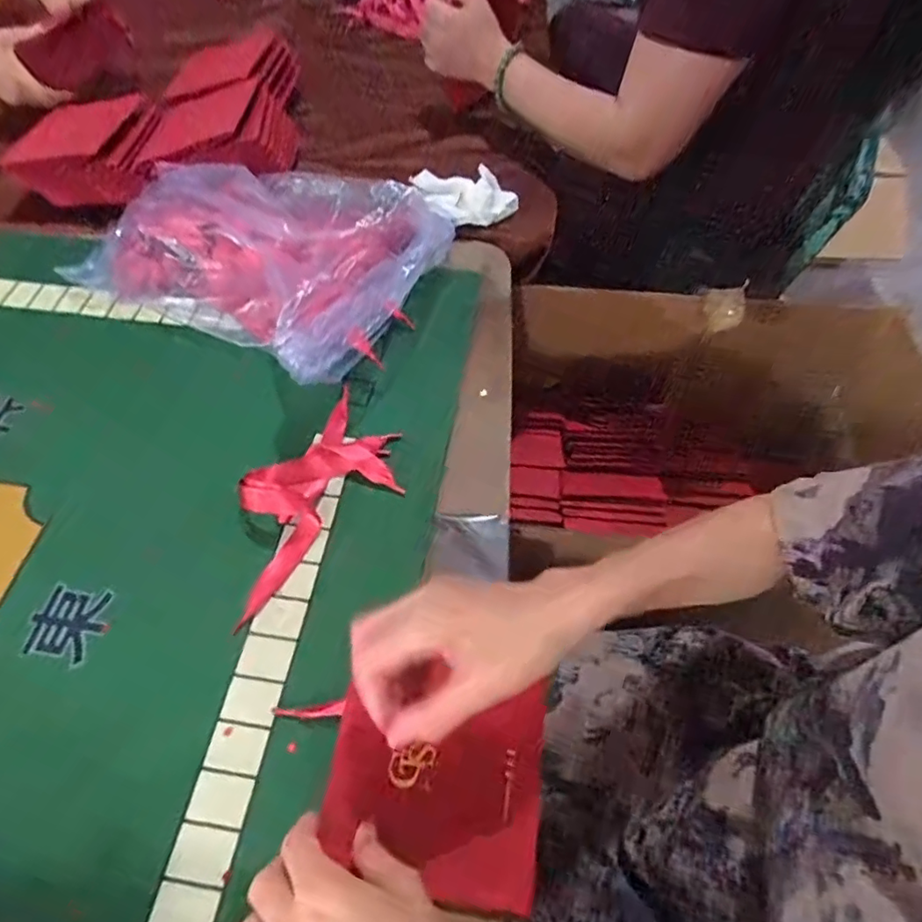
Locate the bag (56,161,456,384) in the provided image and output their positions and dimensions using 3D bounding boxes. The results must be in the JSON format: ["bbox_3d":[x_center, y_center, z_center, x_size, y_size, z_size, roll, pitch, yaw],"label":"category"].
[{"bbox_3d":[-0.219,-0.228,0.589,0.364,0.097,0.269,26,62,14],"label":"bag"}]

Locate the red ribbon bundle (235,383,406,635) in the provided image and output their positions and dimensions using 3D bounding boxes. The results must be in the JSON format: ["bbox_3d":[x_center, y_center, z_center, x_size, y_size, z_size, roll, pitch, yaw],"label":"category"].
[{"bbox_3d":[-0.133,0.031,0.478,0.096,0.045,0.195,35,64,18],"label":"red ribbon bundle"}]

